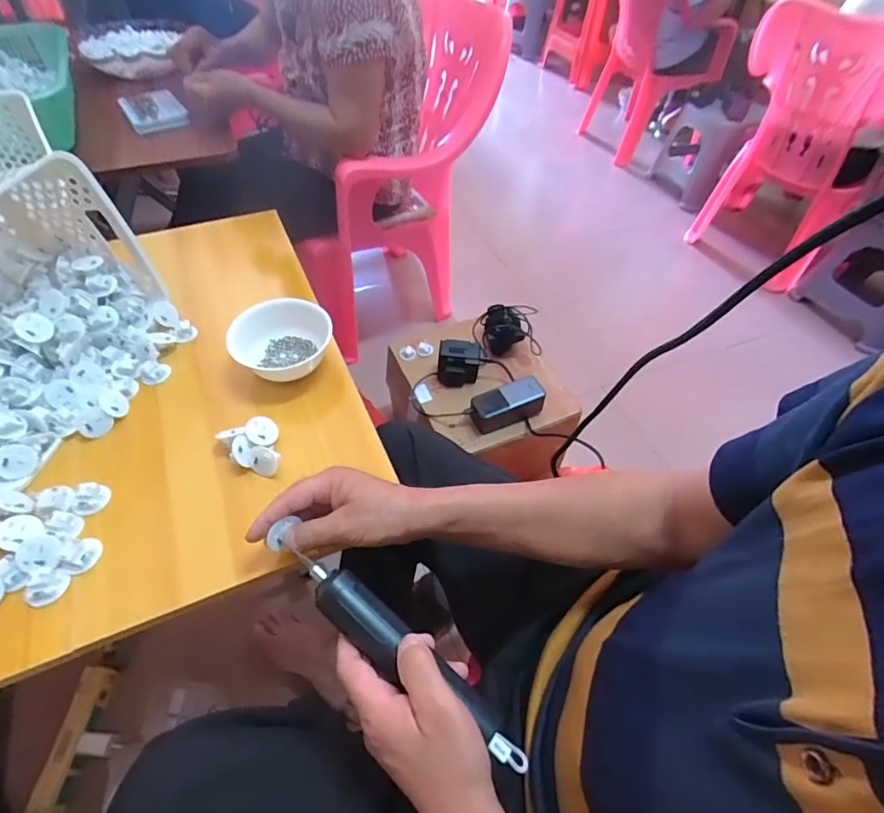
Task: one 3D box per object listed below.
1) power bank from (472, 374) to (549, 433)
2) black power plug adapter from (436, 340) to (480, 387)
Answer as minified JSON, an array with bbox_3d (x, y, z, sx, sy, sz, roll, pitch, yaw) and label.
[{"bbox_3d":[0.119,-0.003,0.873,0.127,0.060,0.056,-17,54,-15],"label":"power bank"},{"bbox_3d":[0.031,-0.083,0.914,0.076,0.067,0.050,7,52,2],"label":"black power plug adapter"}]

